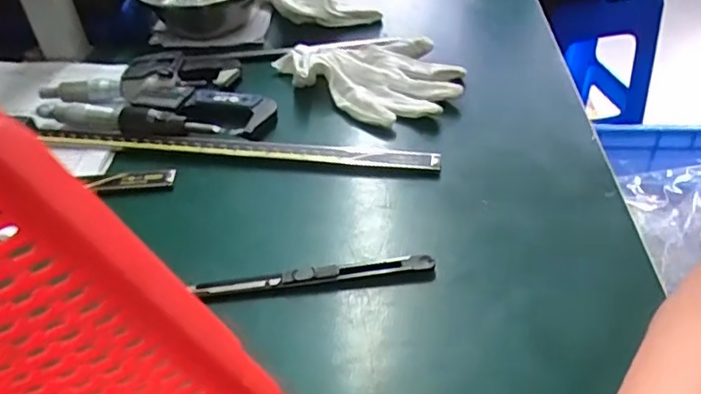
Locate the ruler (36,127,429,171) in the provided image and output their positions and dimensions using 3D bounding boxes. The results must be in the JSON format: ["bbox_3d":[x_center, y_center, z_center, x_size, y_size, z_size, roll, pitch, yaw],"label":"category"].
[{"bbox_3d":[-0.086,-0.036,0.423,0.297,0.006,0.018,5,55,8],"label":"ruler"}]

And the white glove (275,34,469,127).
[{"bbox_3d":[0.017,-0.104,0.485,0.146,0.035,0.102,25,47,26],"label":"white glove"}]

